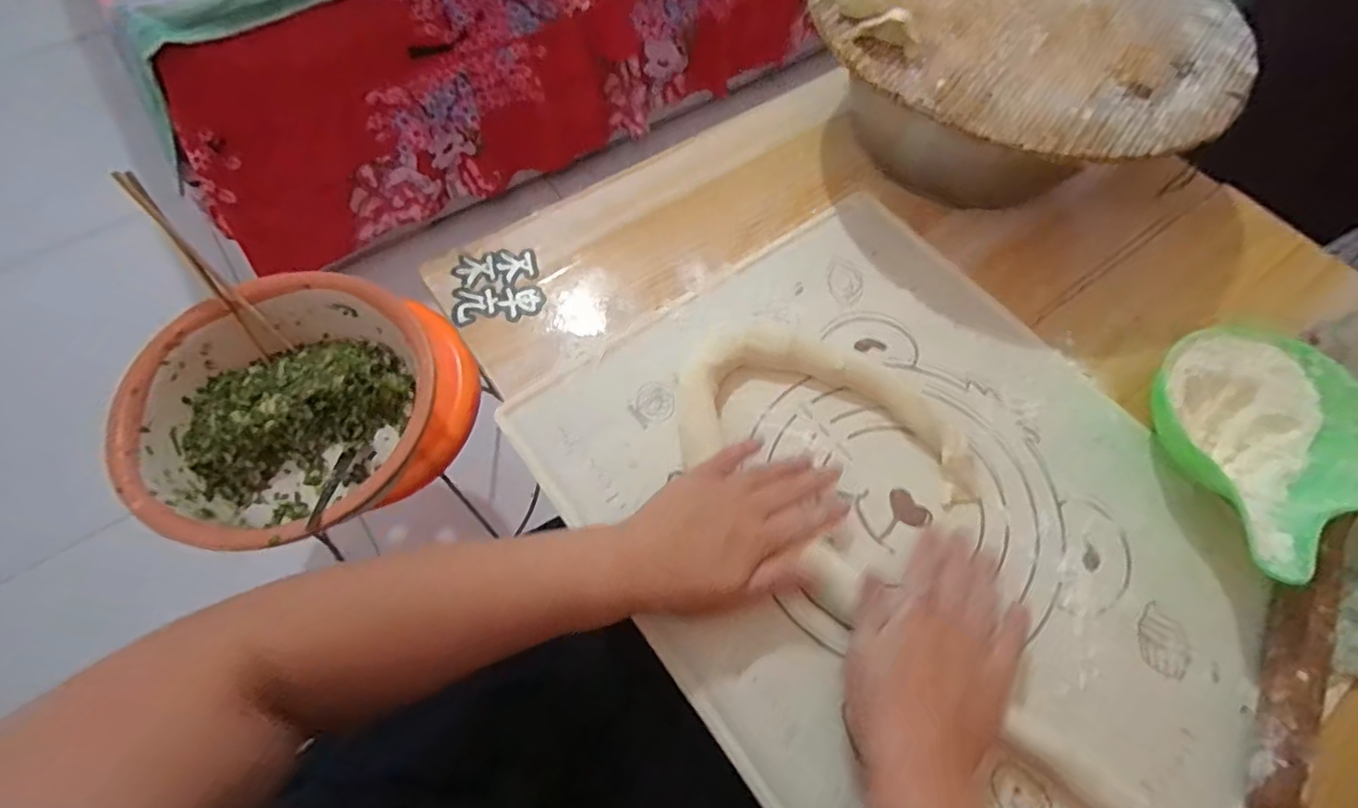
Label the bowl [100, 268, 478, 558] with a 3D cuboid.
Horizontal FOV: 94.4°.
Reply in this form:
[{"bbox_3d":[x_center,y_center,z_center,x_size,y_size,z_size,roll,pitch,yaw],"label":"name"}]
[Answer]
[{"bbox_3d":[-0.387,0.011,0.669,0.279,0.147,0.292,1,64,-2],"label":"bowl"}]

